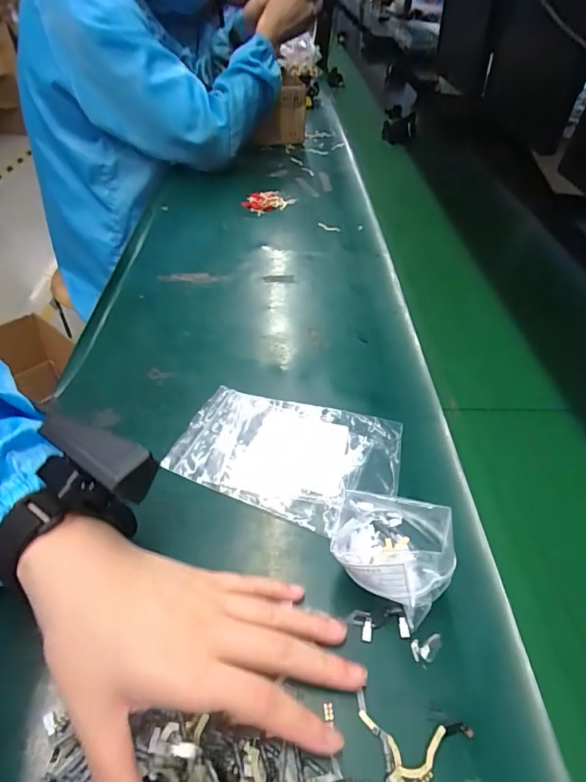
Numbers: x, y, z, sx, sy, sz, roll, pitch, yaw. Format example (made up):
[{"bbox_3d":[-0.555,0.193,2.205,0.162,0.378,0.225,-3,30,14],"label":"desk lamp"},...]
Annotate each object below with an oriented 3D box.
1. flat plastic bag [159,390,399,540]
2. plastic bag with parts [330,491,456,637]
[{"bbox_3d":[-0.006,0.051,0.362,0.177,0.009,0.111,13,47,10],"label":"flat plastic bag"},{"bbox_3d":[0.059,0.100,0.273,0.069,0.066,0.066,0,46,-3],"label":"plastic bag with parts"}]

